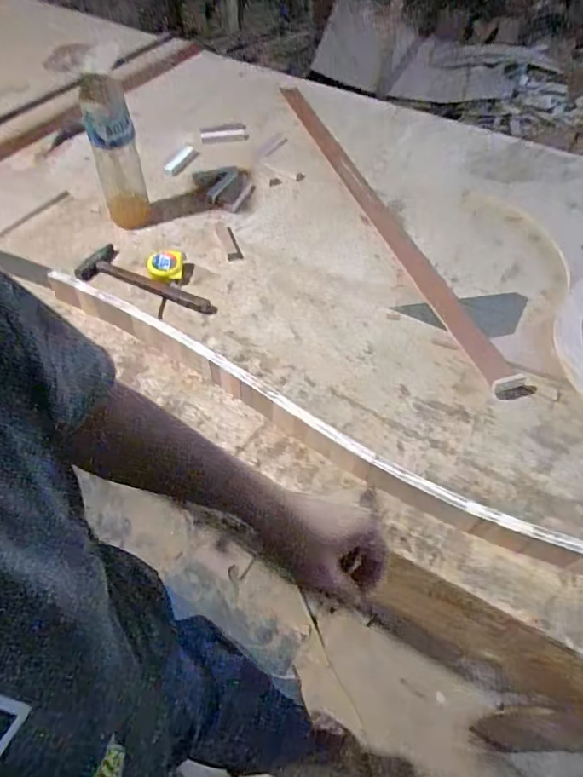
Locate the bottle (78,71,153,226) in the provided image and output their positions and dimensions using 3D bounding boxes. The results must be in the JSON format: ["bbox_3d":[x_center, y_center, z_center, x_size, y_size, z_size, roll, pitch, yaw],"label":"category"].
[{"bbox_3d":[-0.347,-0.455,1.017,0.092,0.308,0.094,-16,56,-13],"label":"bottle"}]

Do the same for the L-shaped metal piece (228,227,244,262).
[{"bbox_3d":[-0.131,-0.310,1.099,0.032,0.008,0.122,-15,54,-9],"label":"L-shaped metal piece"}]

